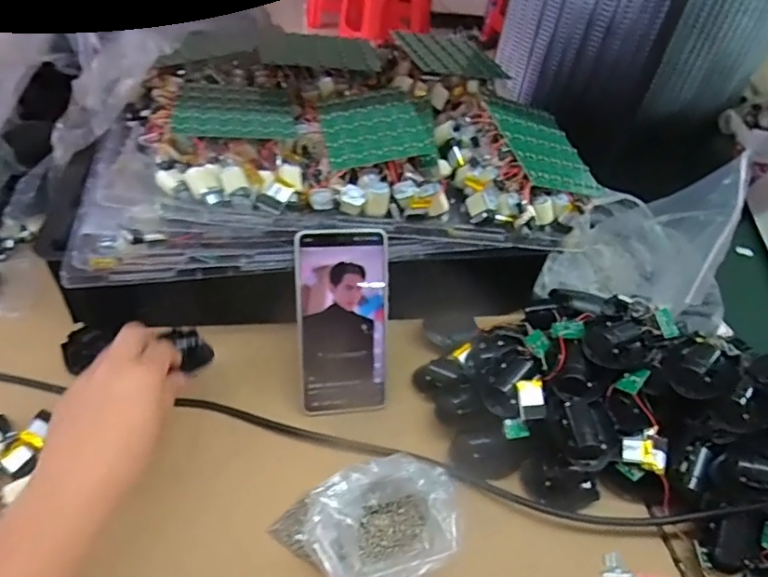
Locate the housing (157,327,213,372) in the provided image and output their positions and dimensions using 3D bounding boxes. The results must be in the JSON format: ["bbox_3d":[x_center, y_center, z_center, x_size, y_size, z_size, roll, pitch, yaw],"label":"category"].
[{"bbox_3d":[-0.162,0.048,0.453,0.026,0.013,0.047,-20,42,-27],"label":"housing"}]

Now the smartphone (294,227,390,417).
[{"bbox_3d":[-0.035,0.032,0.476,0.079,0.166,0.009,-3,13,-11],"label":"smartphone"}]

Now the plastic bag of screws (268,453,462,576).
[{"bbox_3d":[-0.010,0.174,0.394,0.126,0.050,0.085,-4,44,-13],"label":"plastic bag of screws"}]

